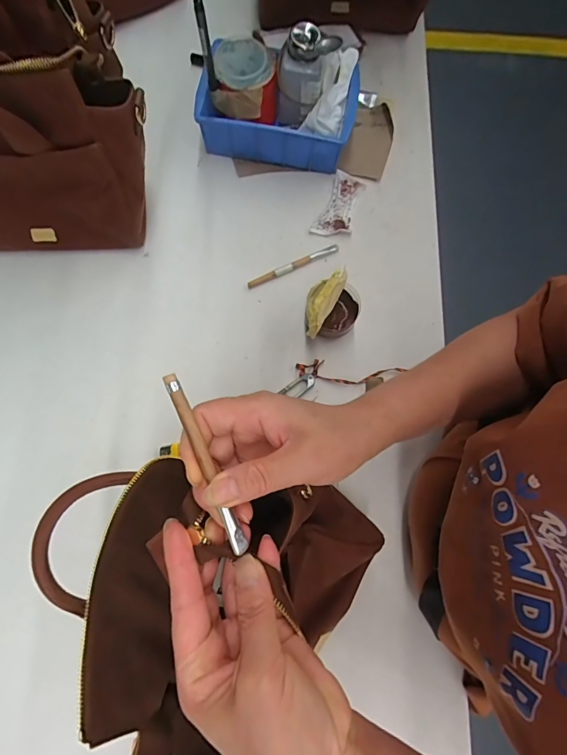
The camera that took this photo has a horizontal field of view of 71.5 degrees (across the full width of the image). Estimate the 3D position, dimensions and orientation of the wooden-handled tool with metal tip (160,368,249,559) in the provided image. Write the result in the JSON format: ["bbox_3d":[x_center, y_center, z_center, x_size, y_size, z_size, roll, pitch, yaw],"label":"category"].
[{"bbox_3d":[-0.045,0.050,0.227,0.009,0.007,0.110,-23,94,-5],"label":"wooden-handled tool with metal tip"}]

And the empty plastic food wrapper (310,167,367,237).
[{"bbox_3d":[0.077,-0.232,0.532,0.046,0.007,0.097,23,77,3],"label":"empty plastic food wrapper"}]

